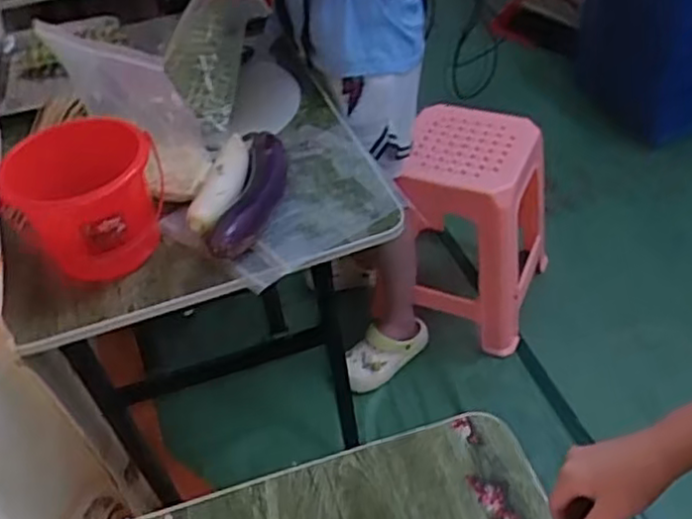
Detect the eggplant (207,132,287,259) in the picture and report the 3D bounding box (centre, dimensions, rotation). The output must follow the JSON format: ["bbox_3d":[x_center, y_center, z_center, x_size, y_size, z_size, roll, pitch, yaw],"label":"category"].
[{"bbox_3d":[-0.142,-0.093,1.073,0.068,0.060,0.256,4,45,11],"label":"eggplant"}]

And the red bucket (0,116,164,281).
[{"bbox_3d":[-0.355,-0.085,1.003,0.190,0.168,0.190,-4,44,4],"label":"red bucket"}]

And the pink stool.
[{"bbox_3d":[0.323,-0.093,1.735,0.322,0.450,0.385,7,46,14],"label":"pink stool"}]

